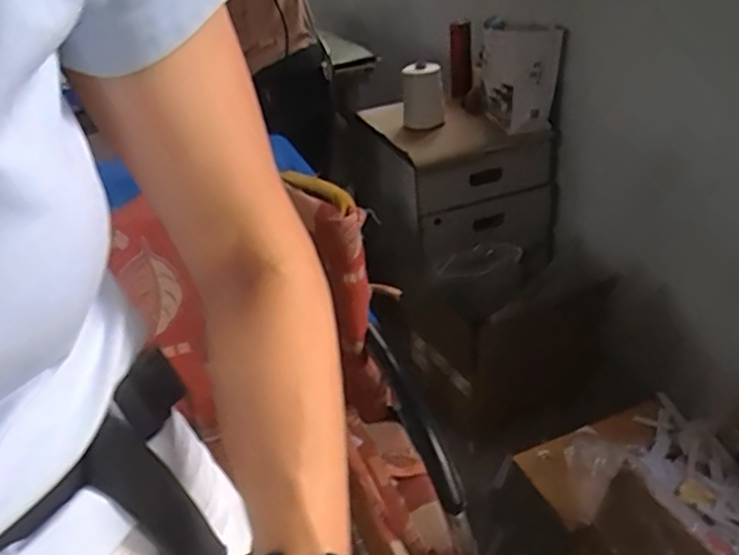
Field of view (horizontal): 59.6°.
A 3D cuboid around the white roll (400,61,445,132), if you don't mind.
[{"bbox_3d":[0.139,-0.471,1.690,0.106,0.163,0.101,-2,30,6],"label":"white roll"}]

